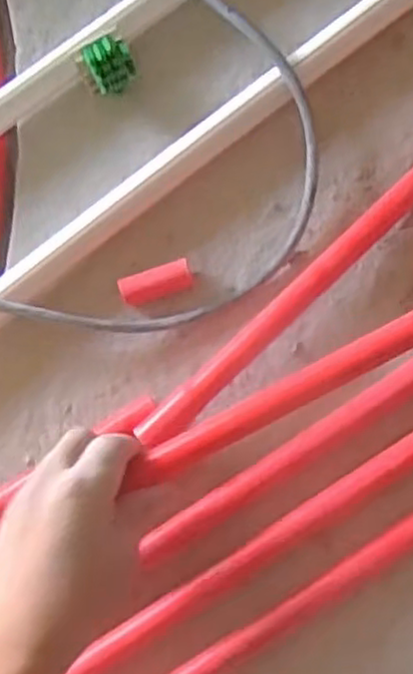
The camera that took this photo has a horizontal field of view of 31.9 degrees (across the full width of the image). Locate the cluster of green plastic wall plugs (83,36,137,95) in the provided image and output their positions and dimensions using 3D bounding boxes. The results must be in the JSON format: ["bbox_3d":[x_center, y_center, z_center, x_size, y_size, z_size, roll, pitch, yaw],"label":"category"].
[{"bbox_3d":[-0.071,-0.202,0.533,0.033,0.037,0.028,-28,80,3],"label":"cluster of green plastic wall plugs"}]

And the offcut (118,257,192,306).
[{"bbox_3d":[-0.035,-0.038,0.519,0.051,0.016,0.020,-19,81,4],"label":"offcut"}]

